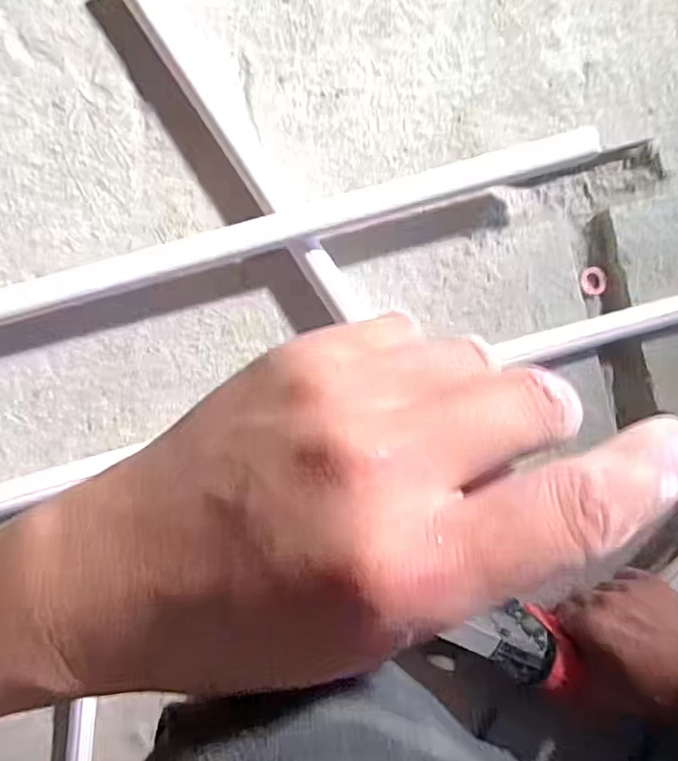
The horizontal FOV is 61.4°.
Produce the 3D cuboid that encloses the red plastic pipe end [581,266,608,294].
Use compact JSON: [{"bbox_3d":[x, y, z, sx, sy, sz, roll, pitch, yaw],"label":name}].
[{"bbox_3d":[0.245,-0.096,0.549,0.021,0.008,0.027,-26,96,-5],"label":"red plastic pipe end"}]

